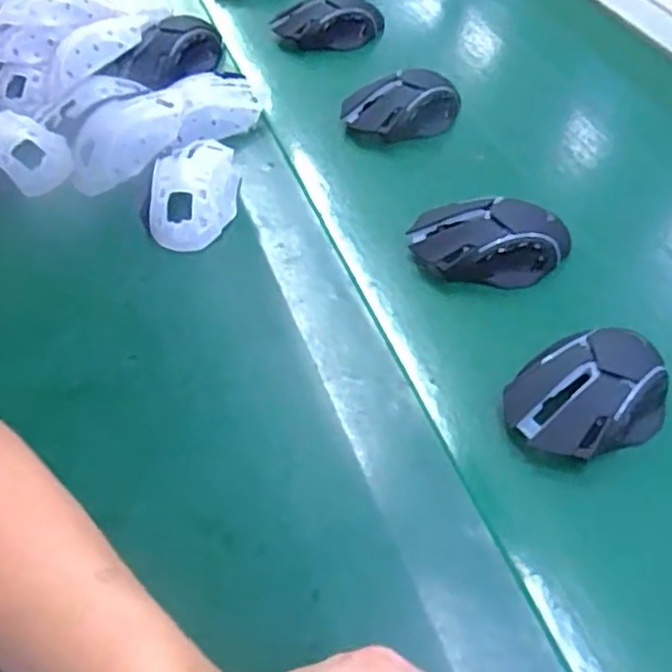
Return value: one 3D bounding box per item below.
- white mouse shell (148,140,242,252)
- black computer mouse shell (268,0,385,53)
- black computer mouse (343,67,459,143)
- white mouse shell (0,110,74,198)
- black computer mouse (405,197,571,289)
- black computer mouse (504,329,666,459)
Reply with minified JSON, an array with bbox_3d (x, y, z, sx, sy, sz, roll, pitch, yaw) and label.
[{"bbox_3d":[-0.110,-0.114,0.544,0.064,0.034,0.099,-3,49,-1],"label":"white mouse shell"},{"bbox_3d":[-0.007,-0.314,0.705,0.110,0.047,0.034,-5,49,-3],"label":"black computer mouse shell"},{"bbox_3d":[0.060,-0.201,0.608,0.099,0.037,0.052,-23,52,-17],"label":"black computer mouse"},{"bbox_3d":[-0.260,-0.151,0.577,0.095,0.042,0.059,26,55,22],"label":"white mouse shell"},{"bbox_3d":[0.111,-0.067,0.500,0.111,0.035,0.050,3,50,4],"label":"black computer mouse"},{"bbox_3d":[0.149,0.036,0.417,0.097,0.040,0.068,-21,52,-15],"label":"black computer mouse"}]

